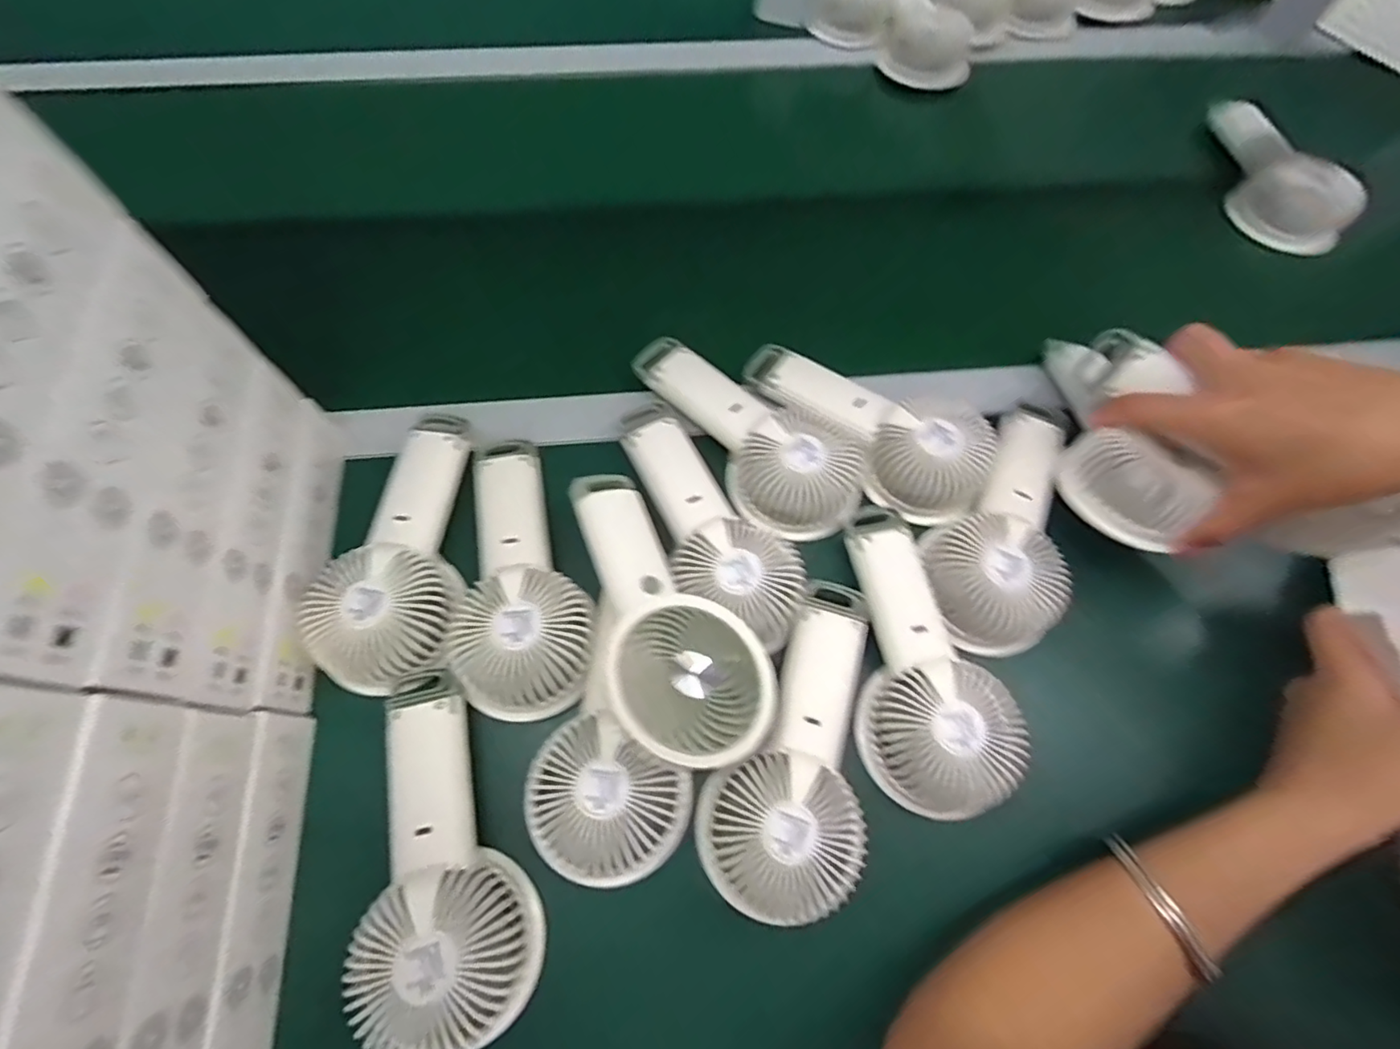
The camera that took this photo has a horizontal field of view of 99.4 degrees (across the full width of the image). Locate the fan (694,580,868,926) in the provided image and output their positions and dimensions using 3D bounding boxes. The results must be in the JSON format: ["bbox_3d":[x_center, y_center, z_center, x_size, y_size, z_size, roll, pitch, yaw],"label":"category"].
[{"bbox_3d":[0.060,0.119,0.333,0.083,0.034,0.178,20,67,7],"label":"fan"}]

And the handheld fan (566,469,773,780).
[{"bbox_3d":[-0.033,0.050,0.328,0.087,0.032,0.175,-20,63,-37],"label":"handheld fan"}]

